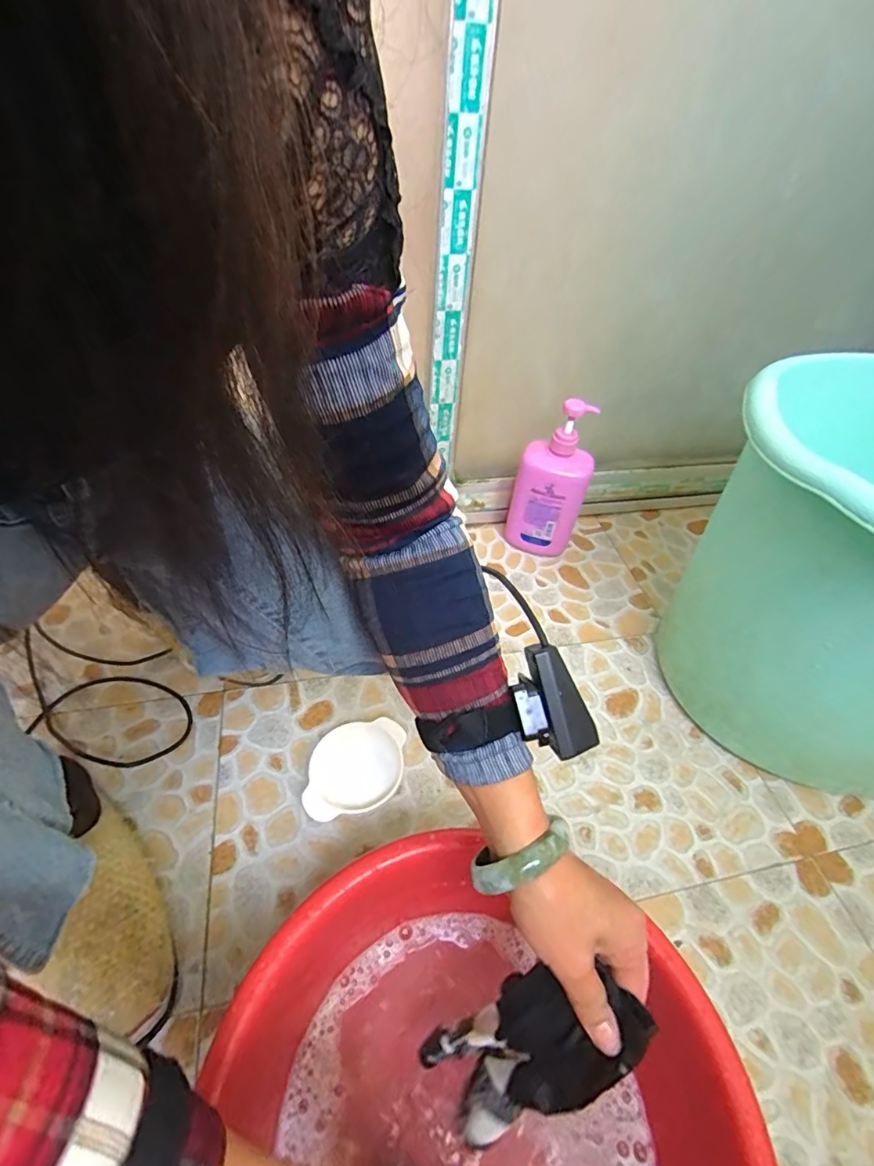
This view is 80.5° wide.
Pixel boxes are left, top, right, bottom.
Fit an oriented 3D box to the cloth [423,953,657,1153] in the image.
[{"bbox_3d":[0.060,0.298,0.331,0.034,0.162,0.072,26,33,-38],"label":"cloth"}]

